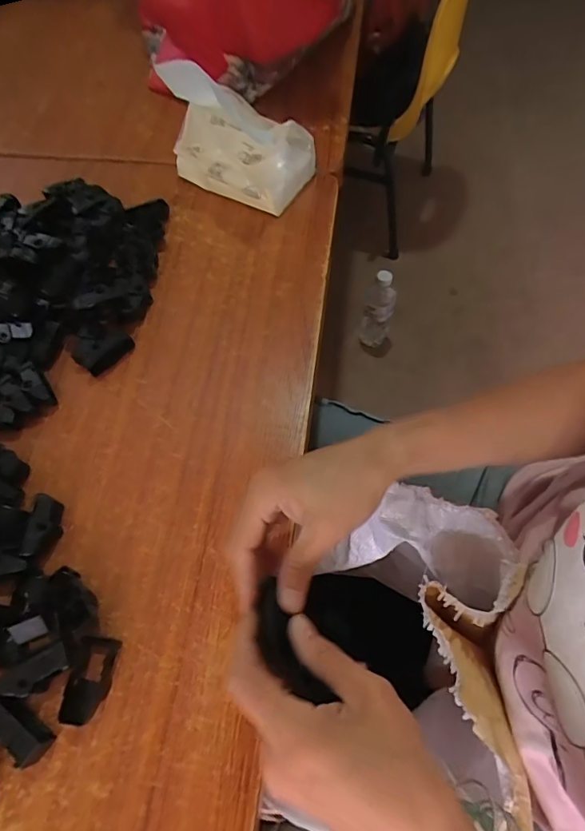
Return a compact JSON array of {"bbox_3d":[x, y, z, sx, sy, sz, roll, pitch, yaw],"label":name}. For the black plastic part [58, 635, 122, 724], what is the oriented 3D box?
[{"bbox_3d":[-0.131,0.170,0.298,0.022,0.018,0.047,7,64,5],"label":"black plastic part"}]

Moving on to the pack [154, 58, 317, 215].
[{"bbox_3d":[-0.052,-0.293,0.467,0.125,0.117,0.089,30,68,15],"label":"pack"}]

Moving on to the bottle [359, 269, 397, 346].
[{"bbox_3d":[0.196,-0.248,1.041,0.069,0.212,0.065,14,65,10],"label":"bottle"}]

